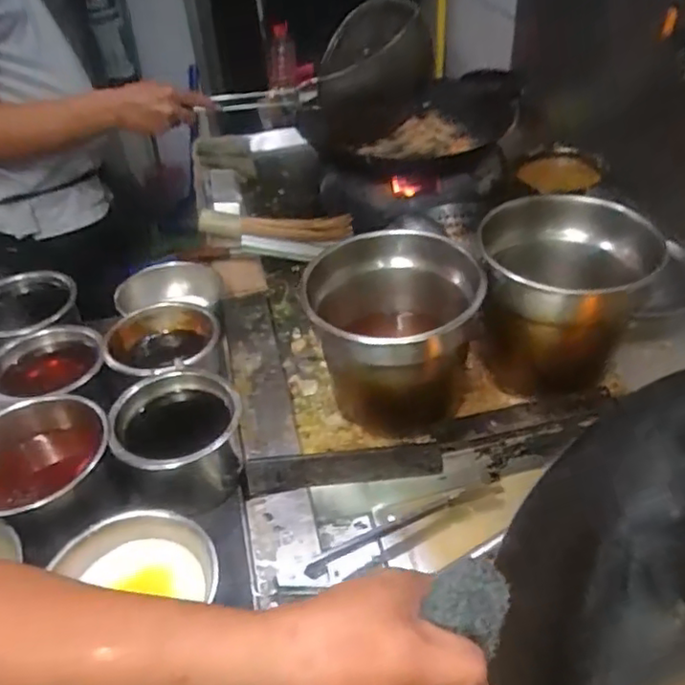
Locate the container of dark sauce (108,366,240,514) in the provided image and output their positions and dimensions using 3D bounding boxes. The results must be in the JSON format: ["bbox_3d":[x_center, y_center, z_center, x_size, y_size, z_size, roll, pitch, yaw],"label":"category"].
[{"bbox_3d":[-0.199,0.129,0.777,0.148,0.118,0.149,-3,40,2],"label":"container of dark sauce"}]

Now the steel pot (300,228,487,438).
[{"bbox_3d":[0.067,-0.008,0.842,0.198,0.192,0.204,-3,40,2],"label":"steel pot"}]

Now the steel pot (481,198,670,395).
[{"bbox_3d":[0.294,-0.055,0.865,0.190,0.218,0.193,-3,40,2],"label":"steel pot"}]

